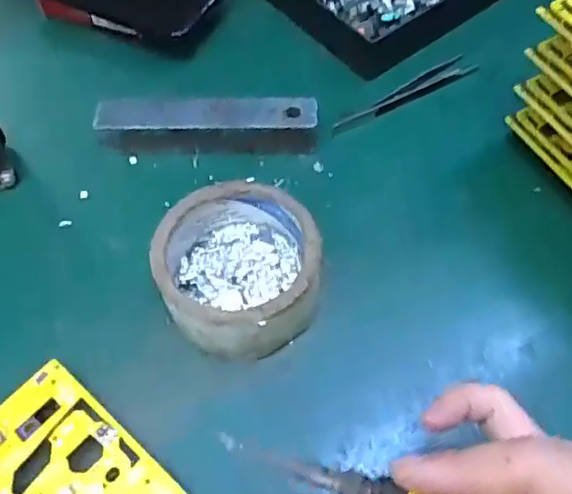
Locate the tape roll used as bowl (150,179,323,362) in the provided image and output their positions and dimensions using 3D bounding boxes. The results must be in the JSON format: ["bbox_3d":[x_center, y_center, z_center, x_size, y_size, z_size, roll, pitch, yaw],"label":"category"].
[{"bbox_3d":[-0.024,0.012,0.338,0.081,0.042,0.086,-1,58,2],"label":"tape roll used as bowl"}]

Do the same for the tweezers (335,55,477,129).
[{"bbox_3d":[0.080,-0.101,0.418,0.109,0.004,0.020,-31,62,-16],"label":"tweezers"}]

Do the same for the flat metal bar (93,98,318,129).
[{"bbox_3d":[-0.050,-0.078,0.404,0.137,0.029,0.022,-1,58,2],"label":"flat metal bar"}]

